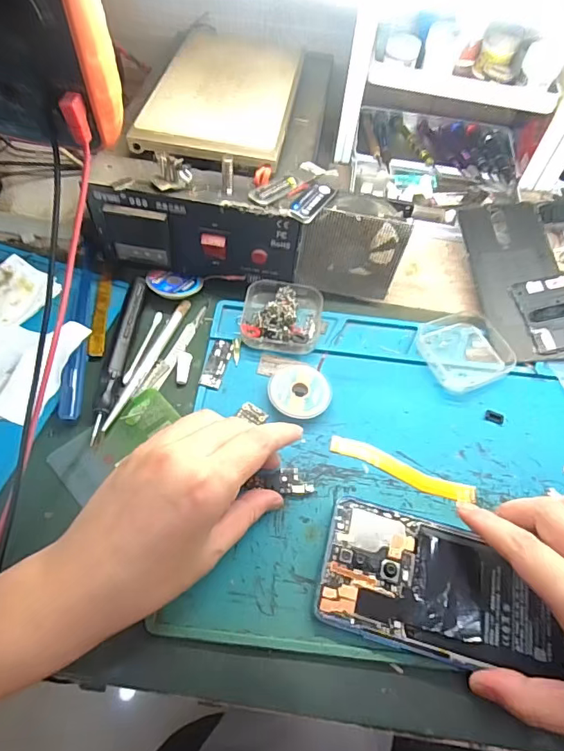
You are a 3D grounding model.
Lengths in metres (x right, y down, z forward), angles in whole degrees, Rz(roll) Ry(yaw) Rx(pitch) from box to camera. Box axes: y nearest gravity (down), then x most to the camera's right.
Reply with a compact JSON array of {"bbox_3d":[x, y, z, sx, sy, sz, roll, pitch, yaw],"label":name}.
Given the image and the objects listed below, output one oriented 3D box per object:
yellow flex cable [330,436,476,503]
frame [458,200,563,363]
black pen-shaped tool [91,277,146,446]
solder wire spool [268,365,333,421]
[{"bbox_3d":[0.082,0.064,0.326,0.100,0.005,0.016,23,60,10],"label":"yellow flex cable"},{"bbox_3d":[0.208,-0.085,0.410,0.078,0.008,0.155,-10,67,0],"label":"frame"},{"bbox_3d":[-0.122,-0.017,0.353,0.013,0.013,0.140,6,58,0],"label":"black pen-shaped tool"},{"bbox_3d":[0.012,0.013,0.347,0.045,0.013,0.042,2,58,-3],"label":"solder wire spool"}]

